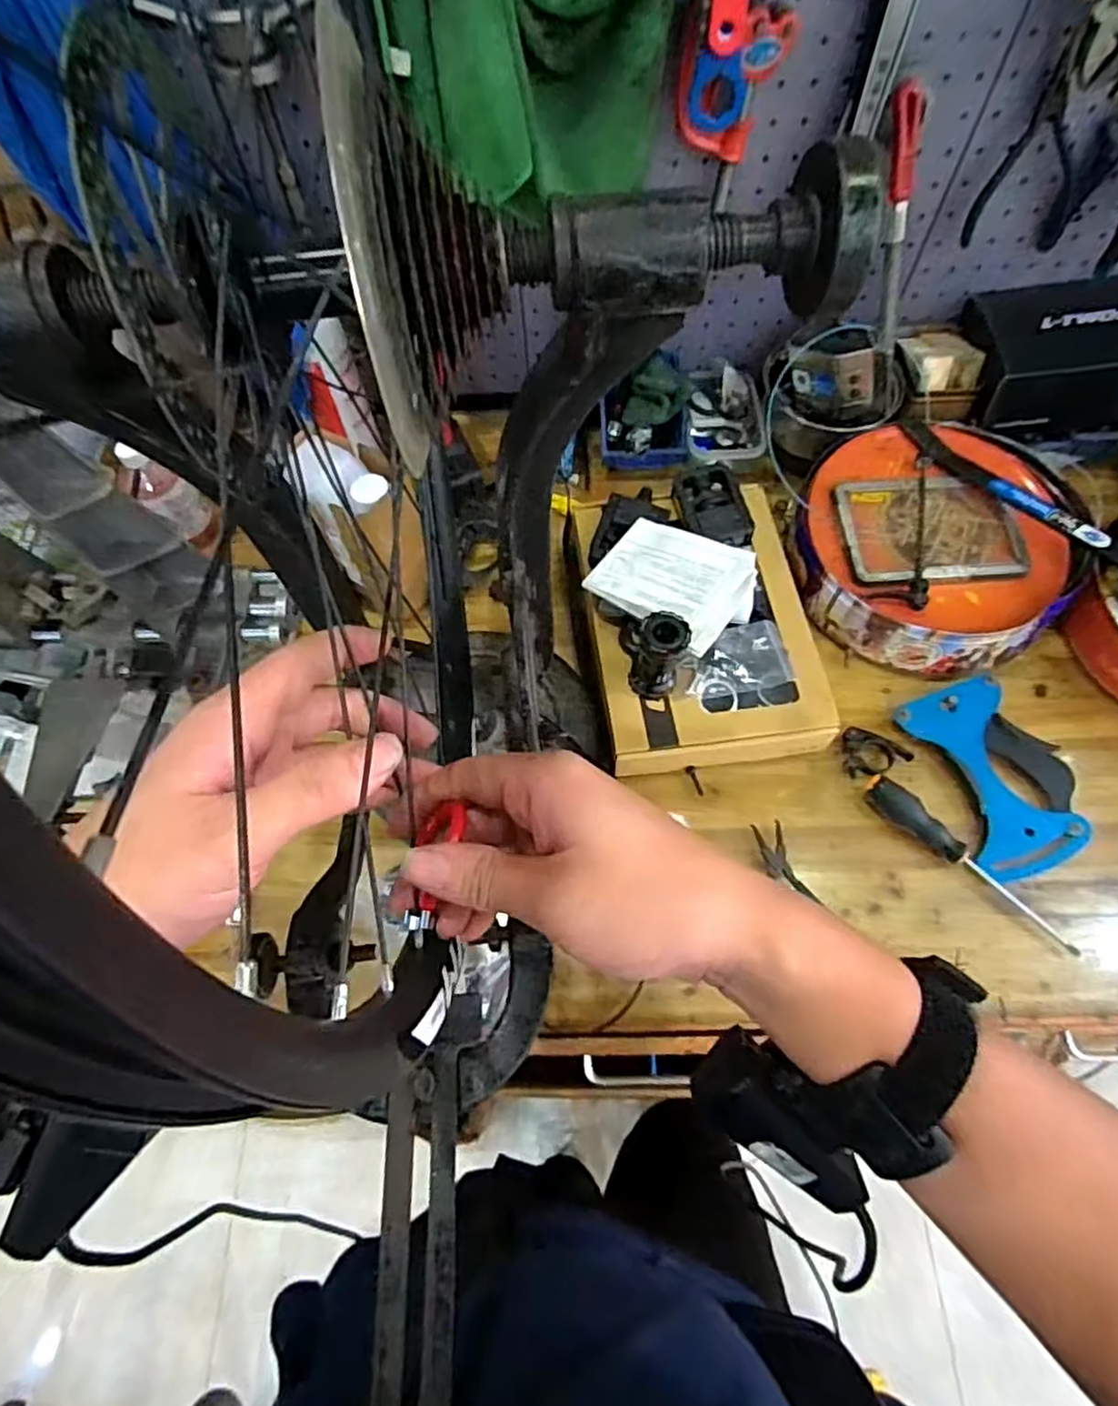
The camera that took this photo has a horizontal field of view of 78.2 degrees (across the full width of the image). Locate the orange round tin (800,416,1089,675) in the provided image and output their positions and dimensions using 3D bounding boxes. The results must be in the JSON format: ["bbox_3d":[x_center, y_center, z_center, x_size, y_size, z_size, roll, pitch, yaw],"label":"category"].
[{"bbox_3d":[0.413,-0.175,0.759,0.286,0.090,0.276,-1,64,2],"label":"orange round tin"}]

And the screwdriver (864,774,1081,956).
[{"bbox_3d":[0.390,0.149,0.649,0.224,0.031,0.025,39,71,18],"label":"screwdriver"}]

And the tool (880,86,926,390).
[{"bbox_3d":[0.339,-0.453,0.696,0.034,0.268,0.029,-37,48,-15],"label":"tool"}]

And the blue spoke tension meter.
[{"bbox_3d":[0.441,0.067,0.686,0.127,0.032,0.189,-20,65,-8],"label":"blue spoke tension meter"}]

